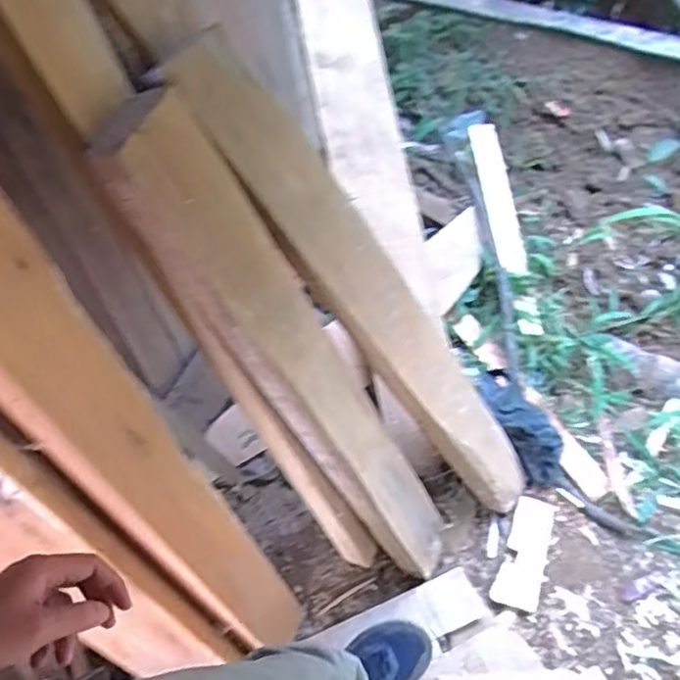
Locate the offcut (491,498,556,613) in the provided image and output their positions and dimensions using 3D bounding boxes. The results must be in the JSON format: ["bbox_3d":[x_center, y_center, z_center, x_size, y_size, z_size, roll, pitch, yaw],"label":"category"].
[{"bbox_3d":[0.383,0.440,1.346,0.086,0.017,0.224,15,58,14],"label":"offcut"}]

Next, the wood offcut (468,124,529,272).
[{"bbox_3d":[0.386,-0.349,1.585,0.074,0.028,0.402,-9,75,-2],"label":"wood offcut"}]

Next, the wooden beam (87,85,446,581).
[{"bbox_3d":[-0.022,0.096,1.027,0.079,1.018,0.141,6,52,37],"label":"wooden beam"}]

